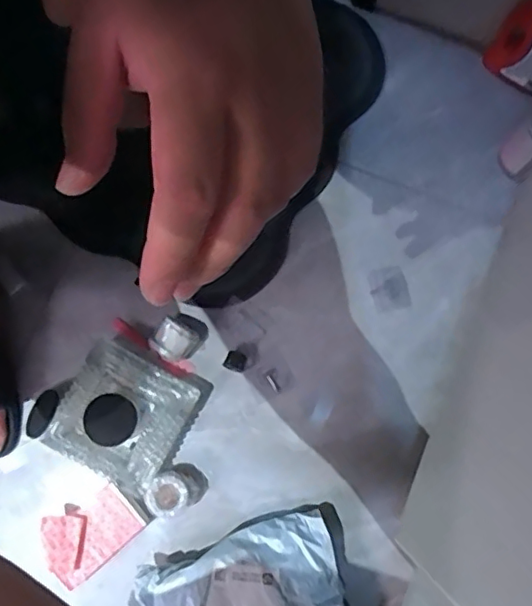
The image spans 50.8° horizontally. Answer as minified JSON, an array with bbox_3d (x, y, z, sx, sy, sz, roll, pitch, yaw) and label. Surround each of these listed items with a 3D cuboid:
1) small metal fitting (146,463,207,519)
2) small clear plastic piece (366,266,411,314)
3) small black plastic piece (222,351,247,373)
[{"bbox_3d":[-0.113,0.231,0.695,0.070,0.050,0.054,-28,81,-5],"label":"small metal fitting"},{"bbox_3d":[0.167,-0.019,0.765,0.052,0.005,0.059,-14,80,-3],"label":"small clear plastic piece"},{"bbox_3d":[-0.040,0.077,0.735,0.028,0.021,0.025,21,80,3],"label":"small black plastic piece"}]

